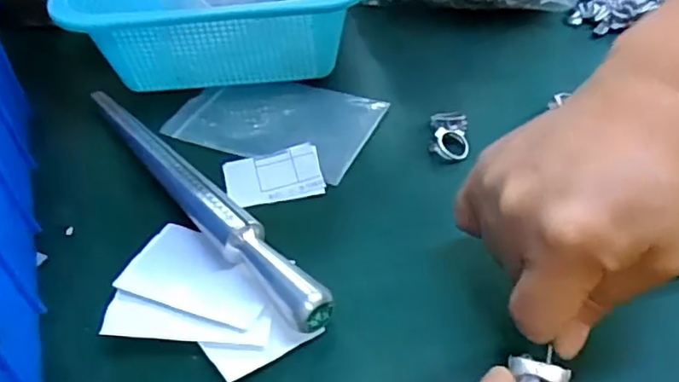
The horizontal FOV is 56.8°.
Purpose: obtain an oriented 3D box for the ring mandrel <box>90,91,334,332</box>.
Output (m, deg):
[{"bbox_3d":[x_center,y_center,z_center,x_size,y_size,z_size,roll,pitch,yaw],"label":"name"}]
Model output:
[{"bbox_3d":[-0.081,-0.003,0.344,0.021,0.020,0.233,-31,51,-24],"label":"ring mandrel"}]

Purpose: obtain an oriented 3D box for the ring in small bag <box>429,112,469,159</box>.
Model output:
[{"bbox_3d":[0.066,-0.036,0.375,0.022,0.012,0.038,3,46,8],"label":"ring in small bag"}]

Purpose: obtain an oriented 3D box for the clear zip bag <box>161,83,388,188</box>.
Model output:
[{"bbox_3d":[-0.040,-0.047,0.397,0.121,0.005,0.078,17,49,20],"label":"clear zip bag"}]

